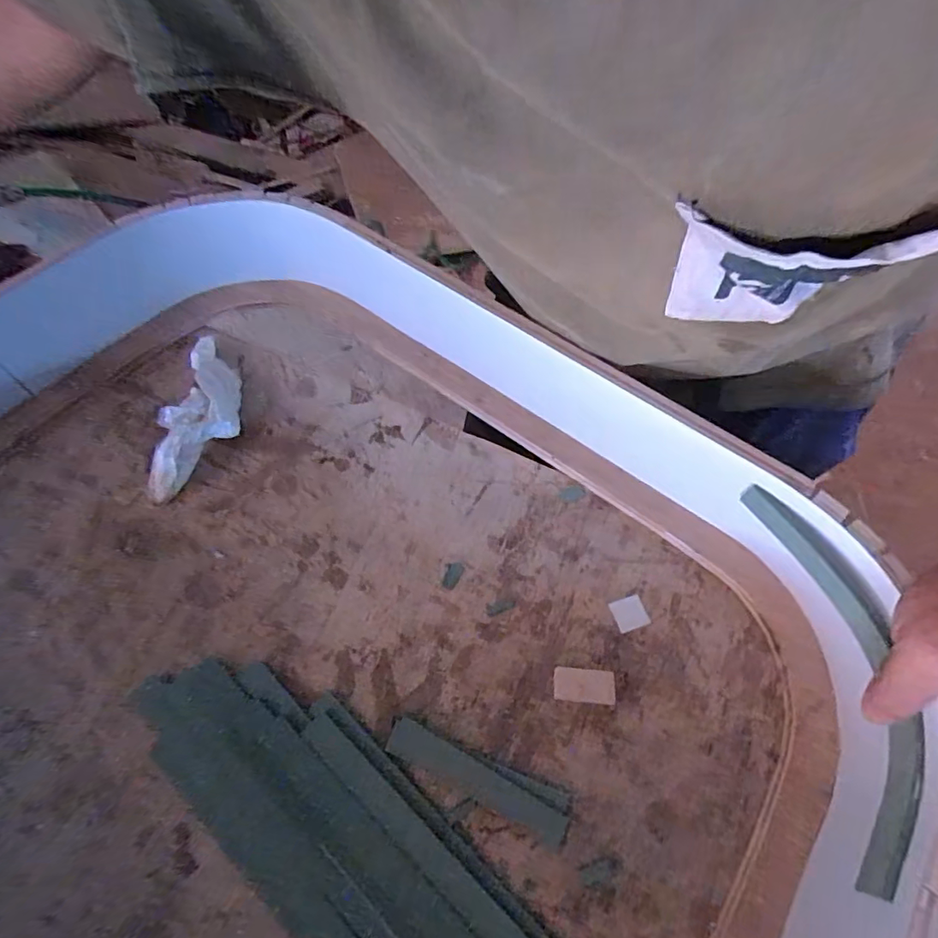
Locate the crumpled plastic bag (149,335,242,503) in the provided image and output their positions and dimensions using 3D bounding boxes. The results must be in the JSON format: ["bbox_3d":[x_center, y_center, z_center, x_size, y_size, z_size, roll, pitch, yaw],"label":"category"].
[{"bbox_3d":[-0.229,-0.056,0.452,0.054,0.045,0.165,1,62,-1],"label":"crumpled plastic bag"}]

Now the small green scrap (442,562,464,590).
[{"bbox_3d":[-0.013,0.083,0.412,0.012,0.004,0.022,23,64,10],"label":"small green scrap"}]

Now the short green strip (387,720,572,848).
[{"bbox_3d":[0.004,0.200,0.341,0.123,0.004,0.022,23,64,11],"label":"short green strip"}]

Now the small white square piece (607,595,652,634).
[{"bbox_3d":[0.123,0.110,0.403,0.026,0.004,0.023,-16,63,-10],"label":"small white square piece"}]

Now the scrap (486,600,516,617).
[{"bbox_3d":[0.024,0.104,0.399,0.023,0.004,0.009,-17,64,-10],"label":"scrap"}]

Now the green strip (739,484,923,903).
[{"bbox_3d":[0.220,0.113,0.314,0.056,0.023,0.221,2,61,0],"label":"green strip"}]

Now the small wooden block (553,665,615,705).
[{"bbox_3d":[0.082,0.153,0.374,0.042,0.004,0.023,6,62,2],"label":"small wooden block"}]

